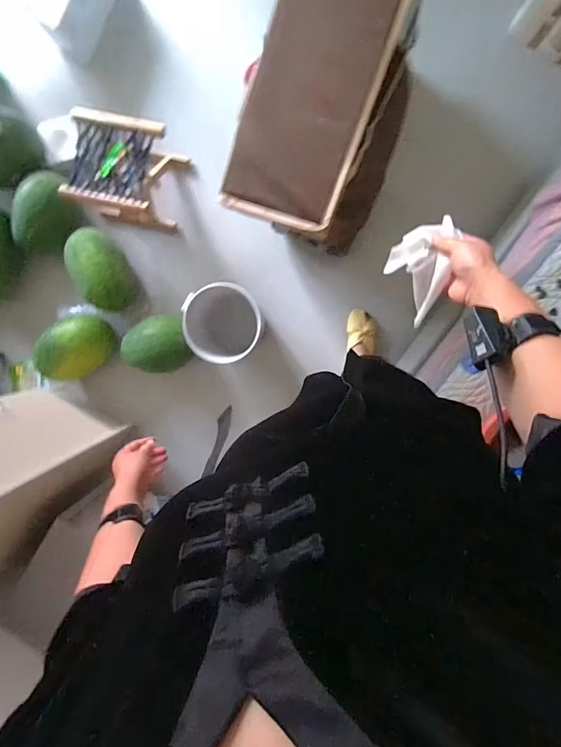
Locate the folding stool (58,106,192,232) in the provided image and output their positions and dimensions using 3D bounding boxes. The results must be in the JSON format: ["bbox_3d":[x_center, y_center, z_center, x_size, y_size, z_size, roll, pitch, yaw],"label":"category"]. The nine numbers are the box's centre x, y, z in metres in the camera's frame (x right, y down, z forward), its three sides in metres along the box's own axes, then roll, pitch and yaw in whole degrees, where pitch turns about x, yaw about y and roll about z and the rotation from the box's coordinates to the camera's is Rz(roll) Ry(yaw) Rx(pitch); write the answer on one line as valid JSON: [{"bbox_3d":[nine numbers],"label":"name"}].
[{"bbox_3d":[-0.488,-0.640,1.285,0.275,0.242,0.268,14,99,3],"label":"folding stool"}]

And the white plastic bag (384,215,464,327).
[{"bbox_3d":[0.201,-0.155,0.586,0.080,0.047,0.149,16,99,3],"label":"white plastic bag"}]

